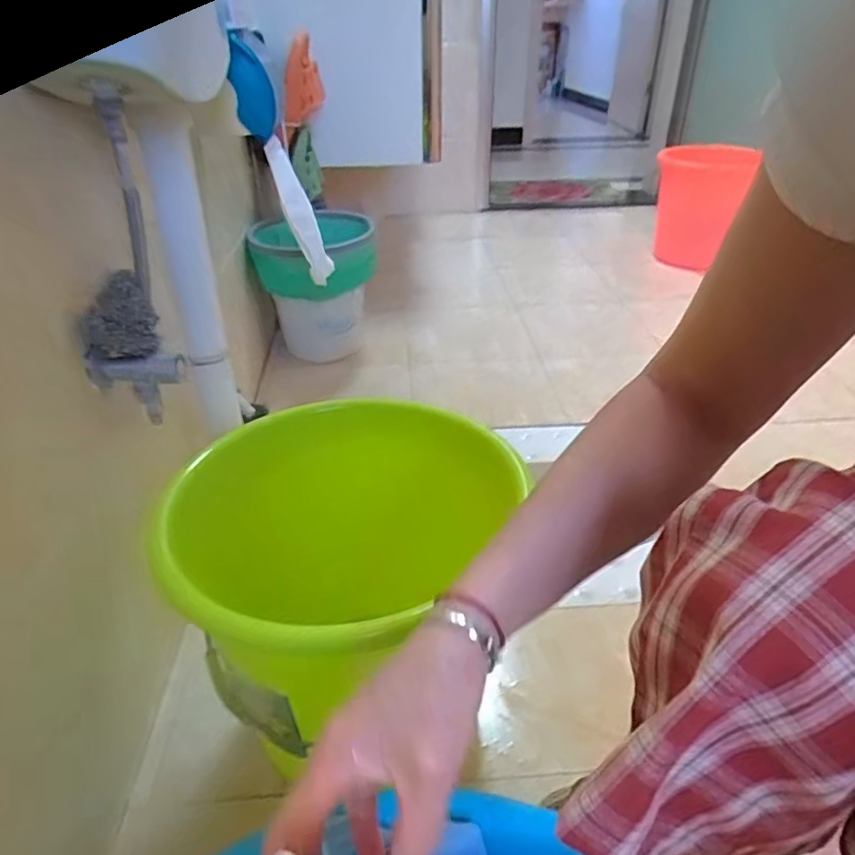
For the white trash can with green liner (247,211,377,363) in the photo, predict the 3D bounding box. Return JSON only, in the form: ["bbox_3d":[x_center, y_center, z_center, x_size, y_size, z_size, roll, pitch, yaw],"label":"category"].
[{"bbox_3d":[-0.232,-0.296,1.306,0.241,0.284,0.287,-6,32,-5],"label":"white trash can with green liner"}]

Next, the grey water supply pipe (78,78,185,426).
[{"bbox_3d":[-0.294,-0.145,0.551,0.090,0.280,0.094,-20,35,-26],"label":"grey water supply pipe"}]

